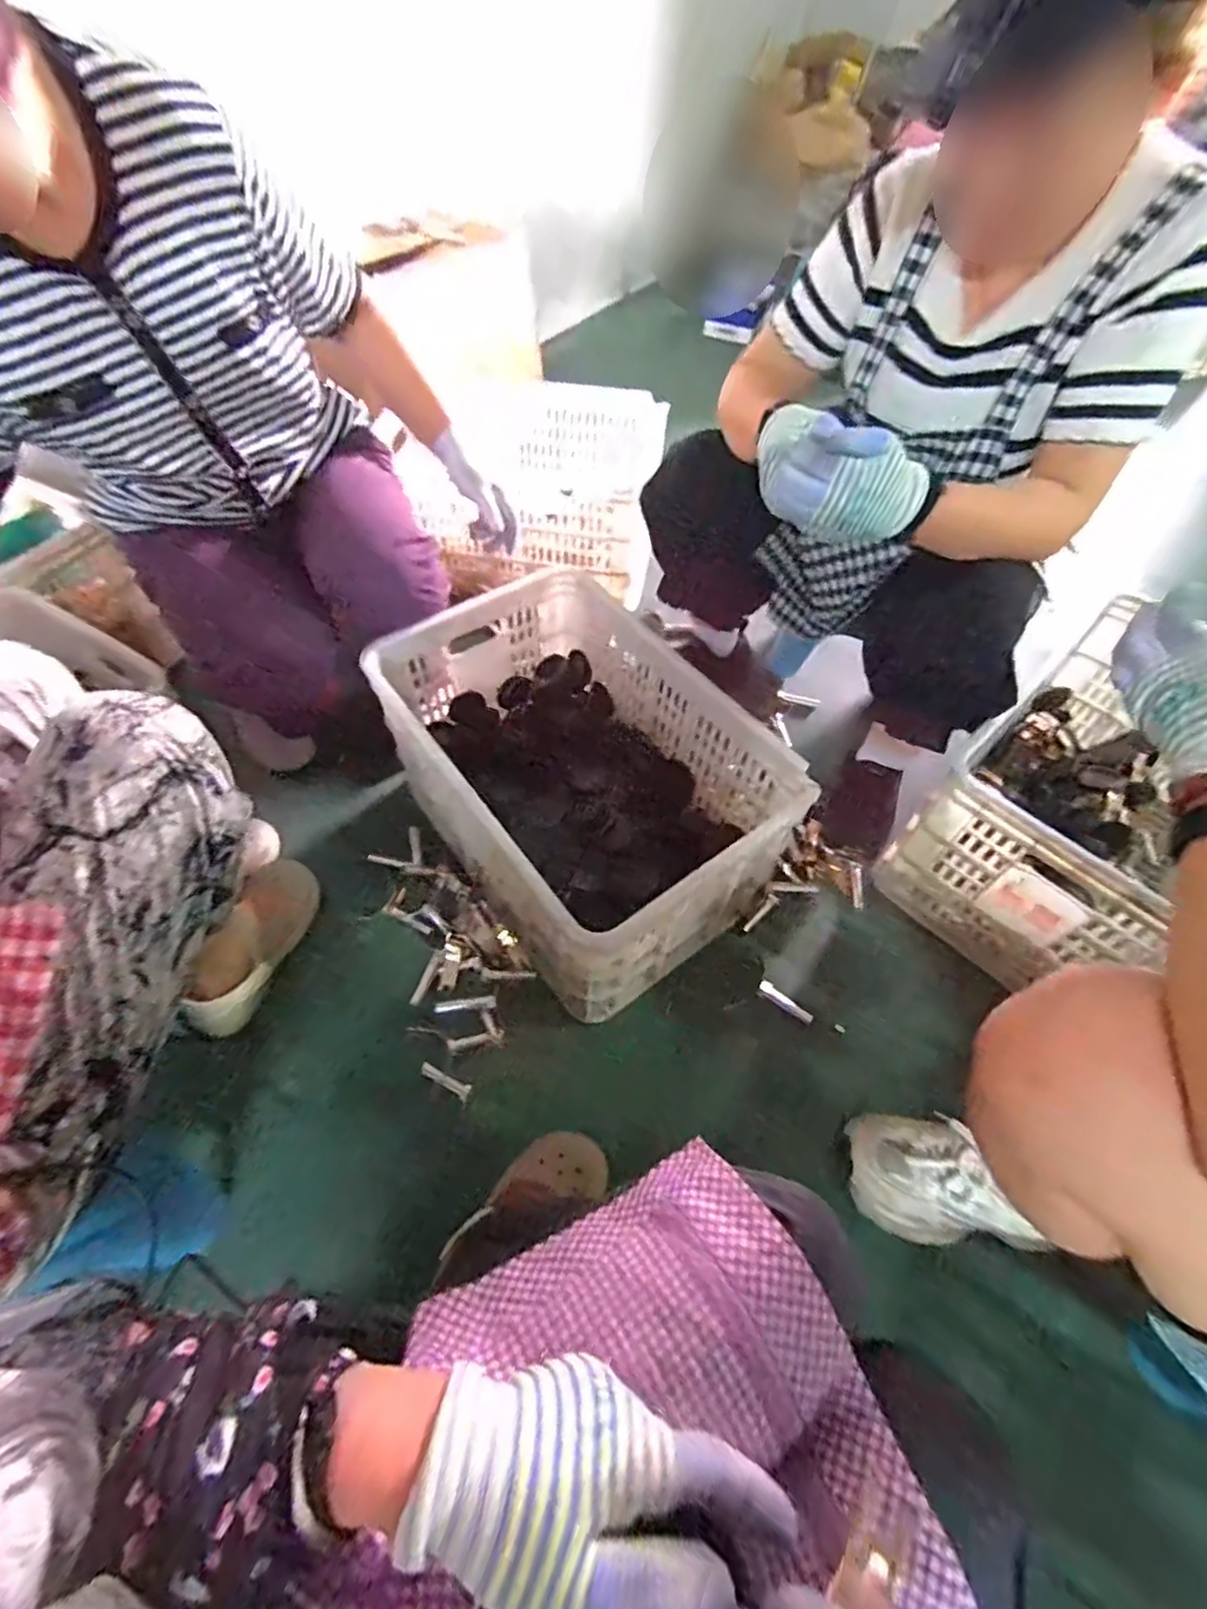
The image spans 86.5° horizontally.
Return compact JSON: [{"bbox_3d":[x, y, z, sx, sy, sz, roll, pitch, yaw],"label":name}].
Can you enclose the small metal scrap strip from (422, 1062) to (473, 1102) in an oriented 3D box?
[{"bbox_3d":[-0.197,0.342,0.794,0.072,0.013,0.019,21,57,15],"label":"small metal scrap strip"}]

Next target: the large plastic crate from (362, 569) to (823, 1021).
[{"bbox_3d":[-0.030,-0.035,0.911,0.383,0.285,0.530,-30,60,-19],"label":"large plastic crate"}]

